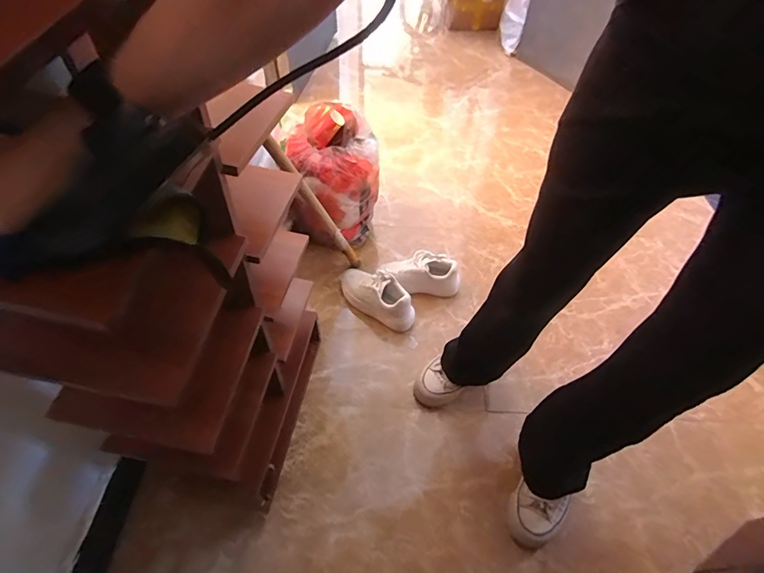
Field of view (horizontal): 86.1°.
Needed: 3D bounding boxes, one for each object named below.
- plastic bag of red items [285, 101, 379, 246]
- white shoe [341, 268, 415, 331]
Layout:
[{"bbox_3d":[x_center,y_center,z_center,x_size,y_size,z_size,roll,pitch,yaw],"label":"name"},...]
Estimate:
[{"bbox_3d":[-0.136,-0.280,1.104,0.231,0.341,0.191,-31,58,-23],"label":"plastic bag of red items"},{"bbox_3d":[-0.012,0.018,1.056,0.225,0.097,0.086,29,57,20],"label":"white shoe"}]

